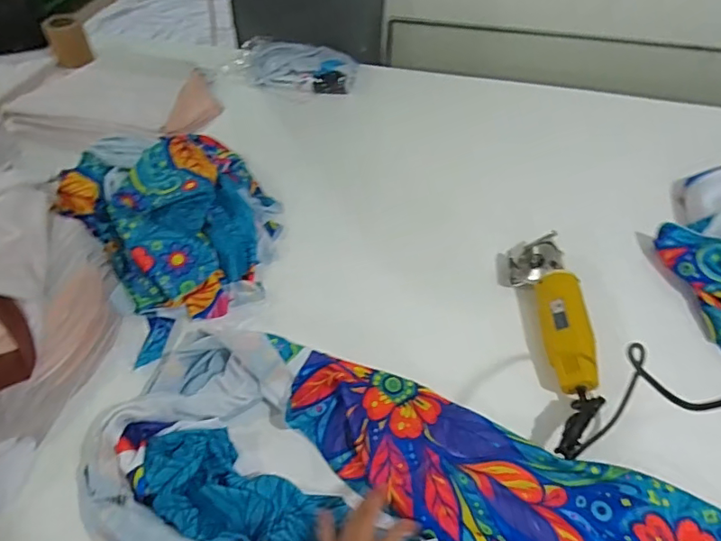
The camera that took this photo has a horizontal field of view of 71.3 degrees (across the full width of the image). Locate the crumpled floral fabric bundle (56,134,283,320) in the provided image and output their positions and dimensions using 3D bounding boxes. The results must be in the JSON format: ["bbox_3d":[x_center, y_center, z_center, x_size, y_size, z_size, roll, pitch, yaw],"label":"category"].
[{"bbox_3d":[-0.286,-0.100,0.827,0.301,0.094,0.379,-33,57,-24],"label":"crumpled floral fabric bundle"}]

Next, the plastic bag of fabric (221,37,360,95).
[{"bbox_3d":[-0.162,-0.472,1.156,0.318,0.045,0.153,17,52,14],"label":"plastic bag of fabric"}]

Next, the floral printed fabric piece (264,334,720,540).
[{"bbox_3d":[0.188,0.271,0.562,0.671,0.037,0.207,24,54,16],"label":"floral printed fabric piece"}]

